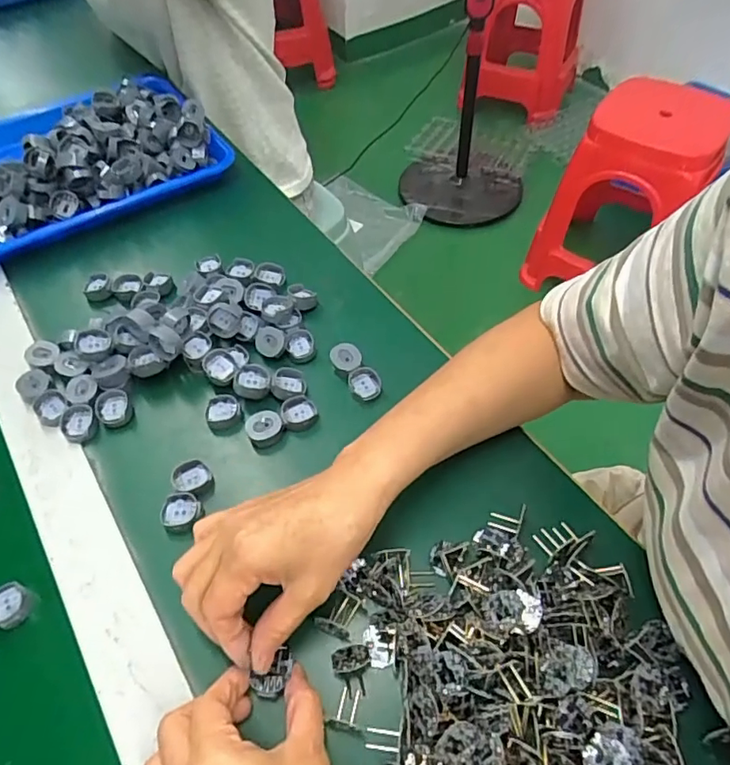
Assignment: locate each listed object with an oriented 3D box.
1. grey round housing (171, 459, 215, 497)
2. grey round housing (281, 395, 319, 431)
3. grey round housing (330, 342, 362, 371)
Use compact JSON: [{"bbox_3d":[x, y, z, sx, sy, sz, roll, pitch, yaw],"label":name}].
[{"bbox_3d":[-0.129,0.073,0.416,0.032,0.011,0.026,39,65,24],"label":"grey round housing"},{"bbox_3d":[-0.053,0.025,0.448,0.029,0.012,0.029,-1,56,1],"label":"grey round housing"},{"bbox_3d":[-0.016,-0.022,0.476,0.025,0.013,0.026,12,57,10],"label":"grey round housing"}]

